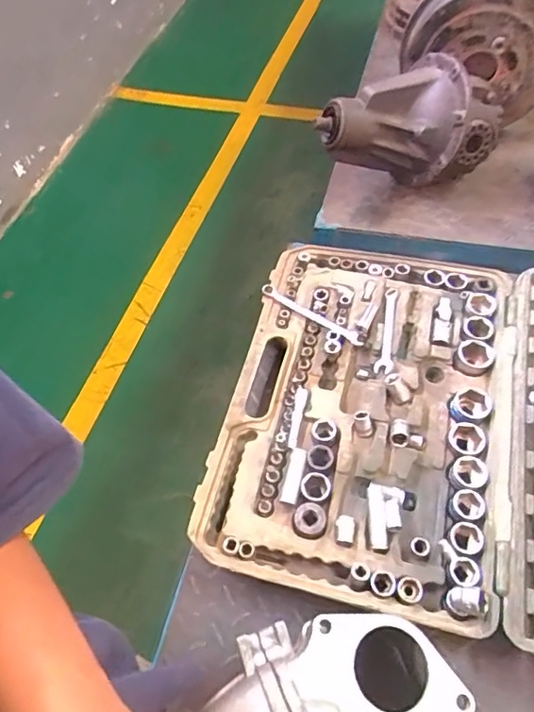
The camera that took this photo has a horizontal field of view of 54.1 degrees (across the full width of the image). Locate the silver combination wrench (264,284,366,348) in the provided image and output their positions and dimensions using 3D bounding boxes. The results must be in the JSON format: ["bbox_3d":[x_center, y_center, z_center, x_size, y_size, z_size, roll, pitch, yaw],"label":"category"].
[{"bbox_3d":[0.060,-0.057,0.715,0.160,0.013,0.015,32,65,21],"label":"silver combination wrench"}]

